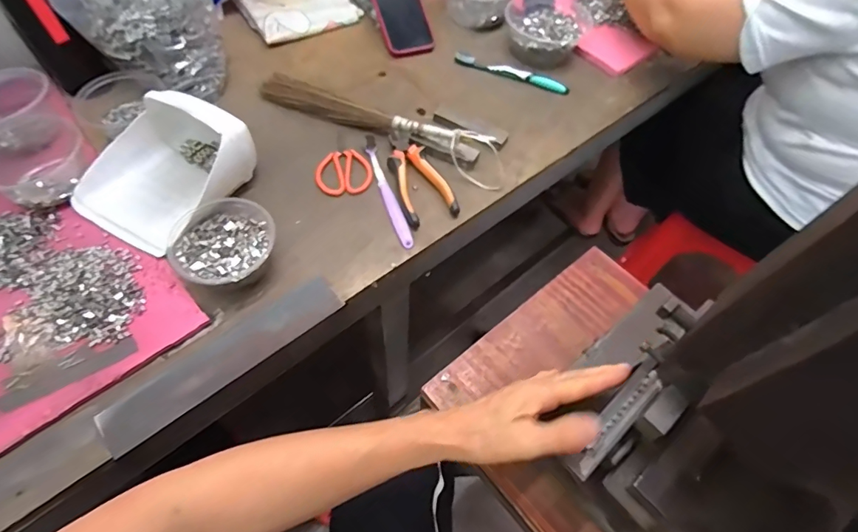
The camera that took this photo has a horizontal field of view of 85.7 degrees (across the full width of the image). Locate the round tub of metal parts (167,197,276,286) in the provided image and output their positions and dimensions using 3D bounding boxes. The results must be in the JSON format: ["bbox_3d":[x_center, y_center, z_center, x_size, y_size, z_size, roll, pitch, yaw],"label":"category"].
[{"bbox_3d":[-0.221,-0.019,0.511,0.106,0.046,0.099,1,58,-2],"label":"round tub of metal parts"}]

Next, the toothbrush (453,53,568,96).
[{"bbox_3d":[0.130,-0.305,0.727,0.183,0.010,0.018,20,59,10],"label":"toothbrush"}]

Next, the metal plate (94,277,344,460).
[{"bbox_3d":[-0.203,0.093,0.471,0.244,0.010,0.050,-35,66,-22],"label":"metal plate"}]

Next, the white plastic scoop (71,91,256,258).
[{"bbox_3d":[-0.308,-0.113,0.541,0.151,0.079,0.168,24,60,12],"label":"white plastic scoop"}]

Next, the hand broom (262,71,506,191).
[{"bbox_3d":[-0.067,-0.198,0.632,0.362,0.032,0.047,23,60,11],"label":"hand broom"}]

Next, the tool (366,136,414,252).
[{"bbox_3d":[-0.054,-0.098,0.588,0.017,0.012,0.178,-16,60,-12],"label":"tool"}]

